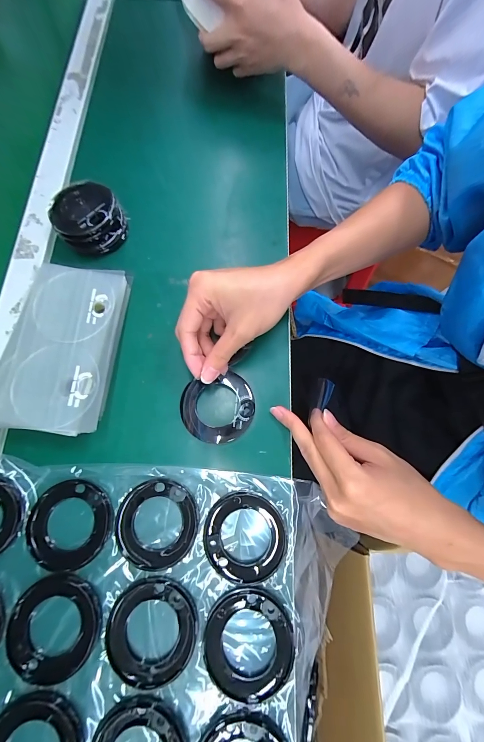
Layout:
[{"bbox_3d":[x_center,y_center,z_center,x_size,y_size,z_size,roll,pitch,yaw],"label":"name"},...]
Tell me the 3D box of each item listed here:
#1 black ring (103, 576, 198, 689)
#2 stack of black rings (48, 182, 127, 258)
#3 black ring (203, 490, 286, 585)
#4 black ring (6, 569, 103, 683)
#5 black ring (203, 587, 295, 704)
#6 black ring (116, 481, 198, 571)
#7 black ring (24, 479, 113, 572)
[{"bbox_3d":[-0.081,0.227,0.254,0.083,0.004,0.072,-32,77,-10],"label":"black ring"},{"bbox_3d":[-0.186,-0.187,0.355,0.079,0.035,0.079,-25,76,-9],"label":"stack of black rings"},{"bbox_3d":[0.003,0.156,0.275,0.075,0.005,0.077,1,74,-2],"label":"black ring"},{"bbox_3d":[-0.165,0.223,0.254,0.075,0.004,0.080,1,74,-2],"label":"black ring"},{"bbox_3d":[0.006,0.233,0.251,0.076,0.007,0.075,1,74,-2],"label":"black ring"},{"bbox_3d":[-0.082,0.146,0.280,0.078,0.004,0.075,1,74,-2],"label":"black ring"},{"bbox_3d":[-0.165,0.145,0.278,0.078,0.004,0.076,1,74,-2],"label":"black ring"}]

